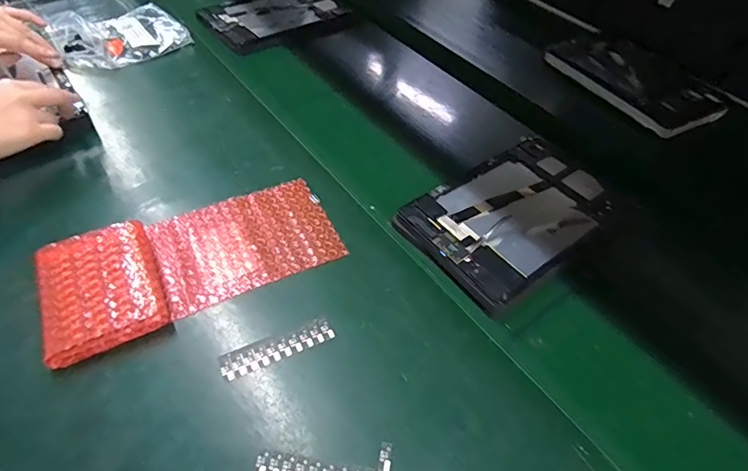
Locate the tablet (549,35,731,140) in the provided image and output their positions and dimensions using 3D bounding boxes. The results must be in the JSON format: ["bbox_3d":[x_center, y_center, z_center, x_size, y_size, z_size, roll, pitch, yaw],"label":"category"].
[{"bbox_3d":[0.416,-0.250,0.713,0.169,0.016,0.244,-23,56,-17],"label":"tablet"}]

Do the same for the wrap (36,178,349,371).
[{"bbox_3d":[-0.173,0.017,0.443,0.266,0.022,0.120,-21,55,-21],"label":"wrap"}]

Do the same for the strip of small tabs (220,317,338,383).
[{"bbox_3d":[-0.085,0.098,0.396,0.098,0.004,0.022,-18,54,-19],"label":"strip of small tabs"}]

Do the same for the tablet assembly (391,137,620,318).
[{"bbox_3d":[0.156,-0.024,0.503,0.233,0.026,0.147,-29,59,-26],"label":"tablet assembly"}]

